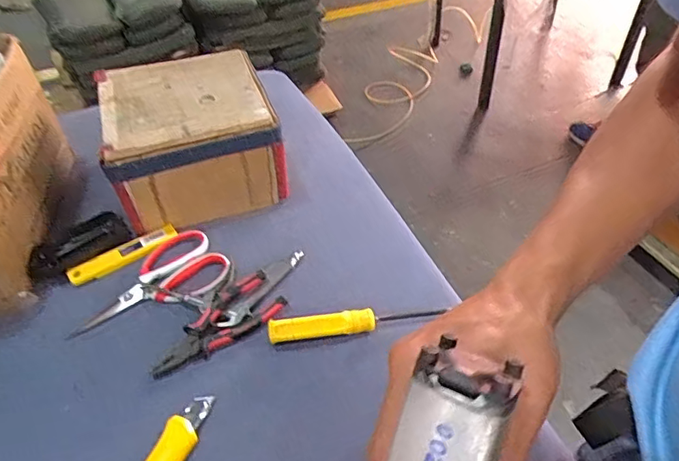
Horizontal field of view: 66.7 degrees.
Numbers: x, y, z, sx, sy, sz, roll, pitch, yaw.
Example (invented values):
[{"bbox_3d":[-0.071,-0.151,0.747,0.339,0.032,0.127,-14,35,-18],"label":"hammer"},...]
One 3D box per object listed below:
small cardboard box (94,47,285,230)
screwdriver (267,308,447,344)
[{"bbox_3d":[-0.204,-0.129,0.722,0.210,0.126,0.215,-15,47,-13],"label":"small cardboard box"},{"bbox_3d":[0.016,0.100,0.560,0.183,0.031,0.019,-7,45,-6],"label":"screwdriver"}]

